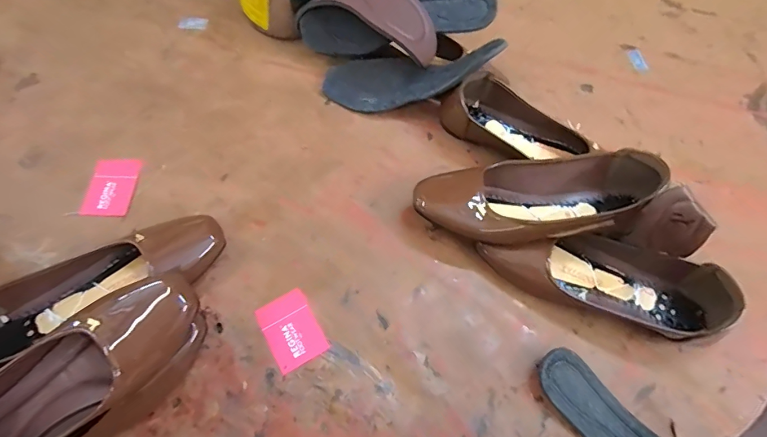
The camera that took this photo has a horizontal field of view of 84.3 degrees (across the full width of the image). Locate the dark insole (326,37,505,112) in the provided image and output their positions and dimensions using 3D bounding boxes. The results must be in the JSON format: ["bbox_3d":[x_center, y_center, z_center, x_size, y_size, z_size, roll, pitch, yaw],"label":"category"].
[{"bbox_3d":[0.032,-0.183,0.536,0.240,0.044,0.078,0,65,28],"label":"dark insole"}]

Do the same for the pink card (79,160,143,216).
[{"bbox_3d":[-0.325,-0.037,0.510,0.052,0.004,0.074,5,67,-3],"label":"pink card"}]

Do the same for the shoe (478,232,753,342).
[{"bbox_3d":[0.229,0.056,0.441,0.232,0.067,0.077,22,66,9],"label":"shoe"}]

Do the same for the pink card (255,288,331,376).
[{"bbox_3d":[-0.096,0.117,0.444,0.054,0.004,0.074,-28,68,-16],"label":"pink card"}]

